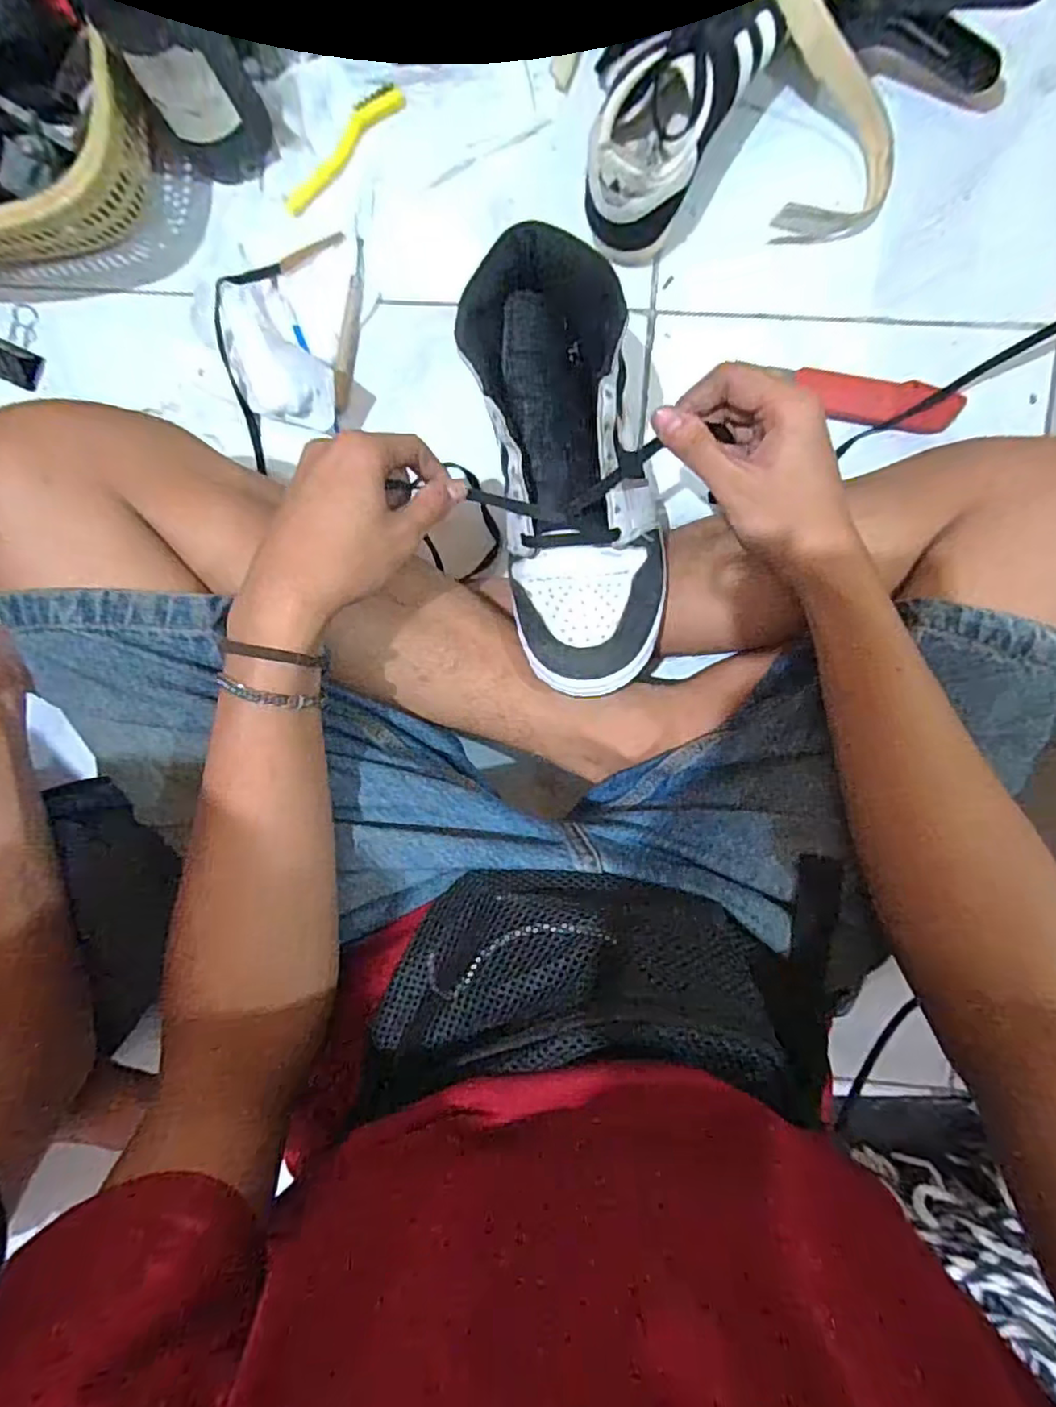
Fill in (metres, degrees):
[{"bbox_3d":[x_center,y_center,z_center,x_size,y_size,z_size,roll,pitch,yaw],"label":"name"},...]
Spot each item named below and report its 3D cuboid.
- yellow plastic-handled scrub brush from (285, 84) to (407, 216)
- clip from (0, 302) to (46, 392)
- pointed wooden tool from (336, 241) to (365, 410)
[{"bbox_3d":[-0.135,-0.402,0.458,0.111,0.008,0.018,-38,93,8],"label":"yellow plastic-handled scrub brush"},{"bbox_3d":[-0.404,-0.279,0.484,0.042,0.031,0.059,8,98,3],"label":"clip"},{"bbox_3d":[-0.135,-0.284,0.478,0.012,0.010,0.120,10,98,3],"label":"pointed wooden tool"}]

